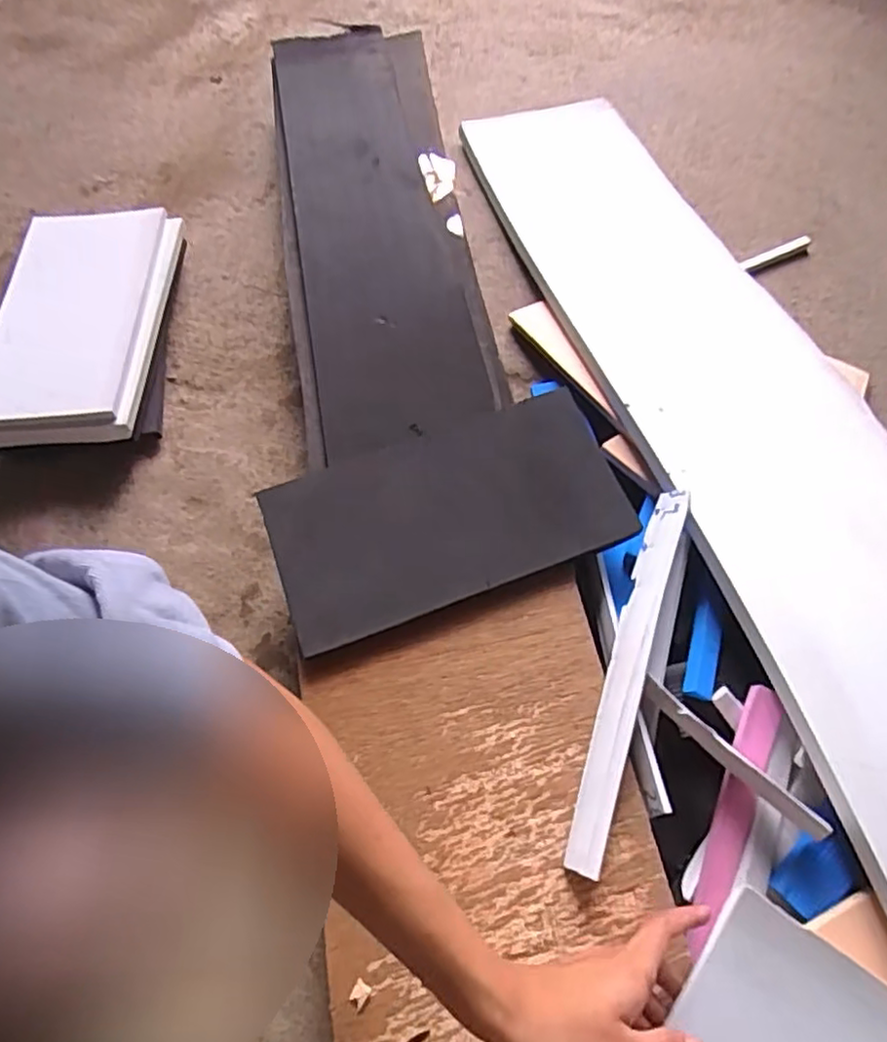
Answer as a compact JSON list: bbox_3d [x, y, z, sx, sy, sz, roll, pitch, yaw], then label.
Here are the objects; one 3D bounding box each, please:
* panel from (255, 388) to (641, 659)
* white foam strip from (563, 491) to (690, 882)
[{"bbox_3d":[-0.001,-0.009,0.531,0.276,0.018,0.158,-19,61,-3],"label":"panel"},{"bbox_3d":[0.134,0.104,0.469,0.030,0.010,0.281,2,60,41],"label":"white foam strip"}]

